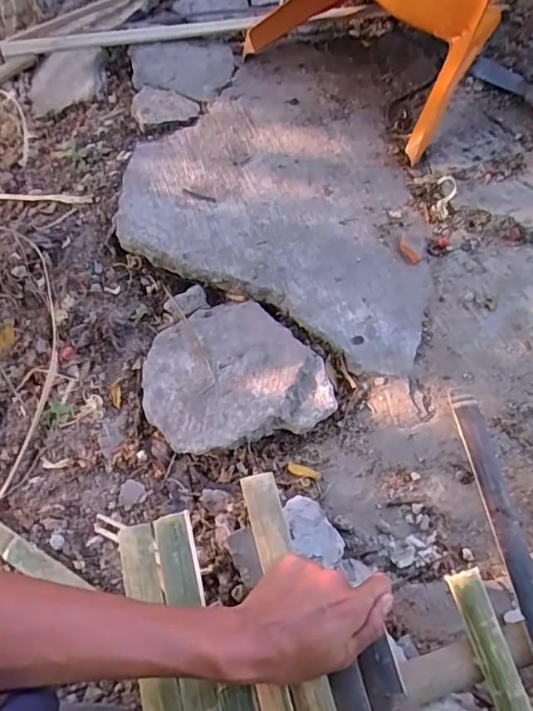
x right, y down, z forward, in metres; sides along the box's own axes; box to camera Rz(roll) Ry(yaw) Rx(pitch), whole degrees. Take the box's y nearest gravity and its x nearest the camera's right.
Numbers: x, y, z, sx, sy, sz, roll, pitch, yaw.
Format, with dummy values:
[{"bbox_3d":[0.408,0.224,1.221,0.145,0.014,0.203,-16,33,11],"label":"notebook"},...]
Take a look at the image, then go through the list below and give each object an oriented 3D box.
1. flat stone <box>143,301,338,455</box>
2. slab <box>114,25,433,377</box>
[{"bbox_3d":[-0.042,0.019,0.629,0.208,0.033,0.187,-15,61,-5],"label":"flat stone"},{"bbox_3d":[0.022,-0.289,0.779,0.424,0.060,0.654,4,62,6],"label":"slab"}]

